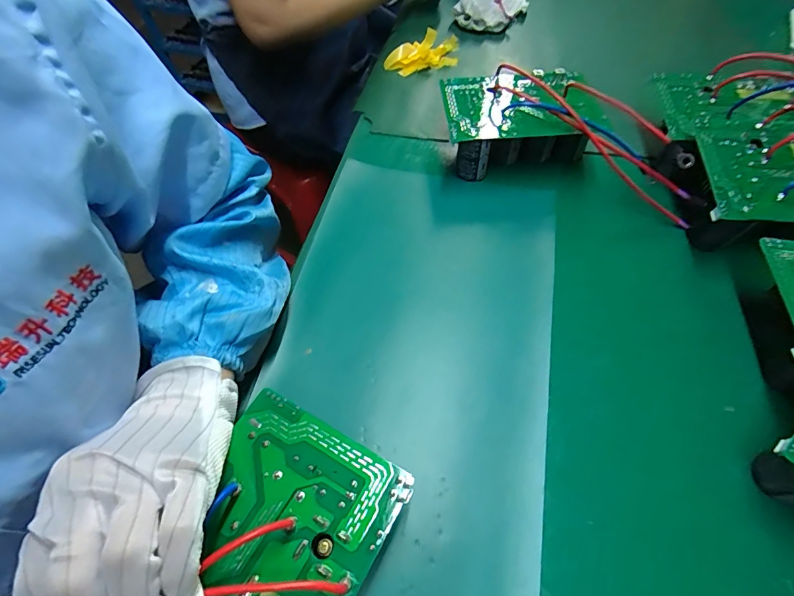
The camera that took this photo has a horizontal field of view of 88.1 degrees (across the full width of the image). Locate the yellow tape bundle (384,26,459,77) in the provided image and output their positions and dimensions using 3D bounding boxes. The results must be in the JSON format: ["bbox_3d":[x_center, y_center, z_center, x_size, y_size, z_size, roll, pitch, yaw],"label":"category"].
[{"bbox_3d":[0.038,-0.338,0.559,0.111,0.033,0.051,-26,60,-15],"label":"yellow tape bundle"}]

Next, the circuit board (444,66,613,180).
[{"bbox_3d":[0.132,-0.191,0.444,0.163,0.073,0.112,-1,57,0],"label":"circuit board"}]

